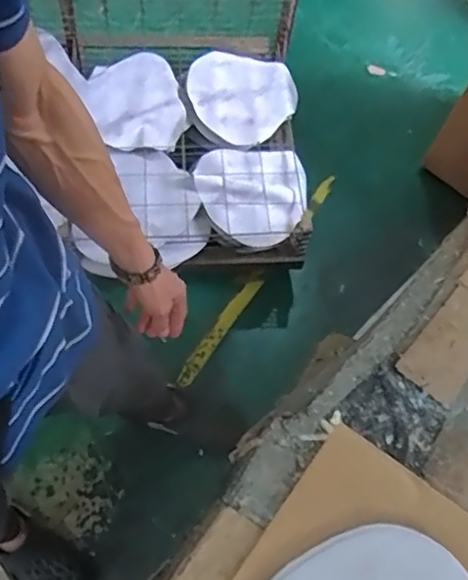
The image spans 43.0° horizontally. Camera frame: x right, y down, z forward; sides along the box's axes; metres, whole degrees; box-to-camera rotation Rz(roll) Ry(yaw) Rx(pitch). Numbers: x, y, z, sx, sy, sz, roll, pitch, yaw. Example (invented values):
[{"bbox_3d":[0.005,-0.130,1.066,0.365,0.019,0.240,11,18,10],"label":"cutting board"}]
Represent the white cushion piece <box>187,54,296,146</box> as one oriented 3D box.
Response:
[{"bbox_3d":[0.010,-0.567,1.714,0.325,0.053,0.321,38,68,16],"label":"white cushion piece"}]

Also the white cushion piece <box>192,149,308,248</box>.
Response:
[{"bbox_3d":[0.047,-0.248,1.542,0.287,0.044,0.286,1,63,-1],"label":"white cushion piece"}]

